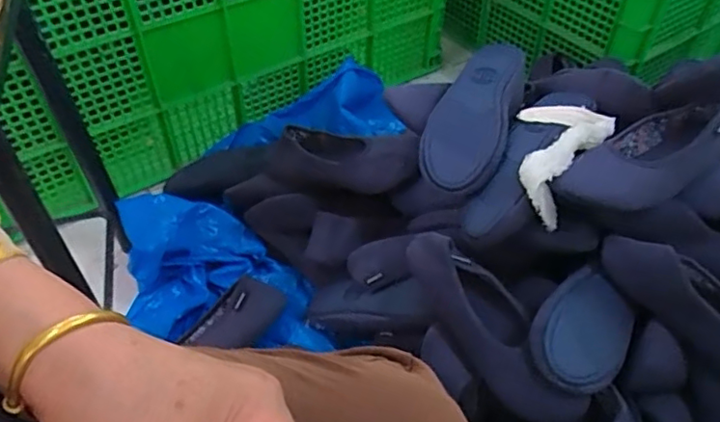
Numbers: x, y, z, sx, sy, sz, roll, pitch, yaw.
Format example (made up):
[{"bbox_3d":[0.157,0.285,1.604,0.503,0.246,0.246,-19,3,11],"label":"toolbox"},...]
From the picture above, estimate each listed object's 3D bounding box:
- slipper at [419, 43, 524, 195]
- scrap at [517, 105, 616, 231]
[{"bbox_3d":[0.146,-0.128,0.755,0.099,0.052,0.228,18,72,16],"label":"slipper"},{"bbox_3d":[0.223,-0.068,0.711,0.108,0.063,0.160,24,52,21],"label":"scrap"}]

